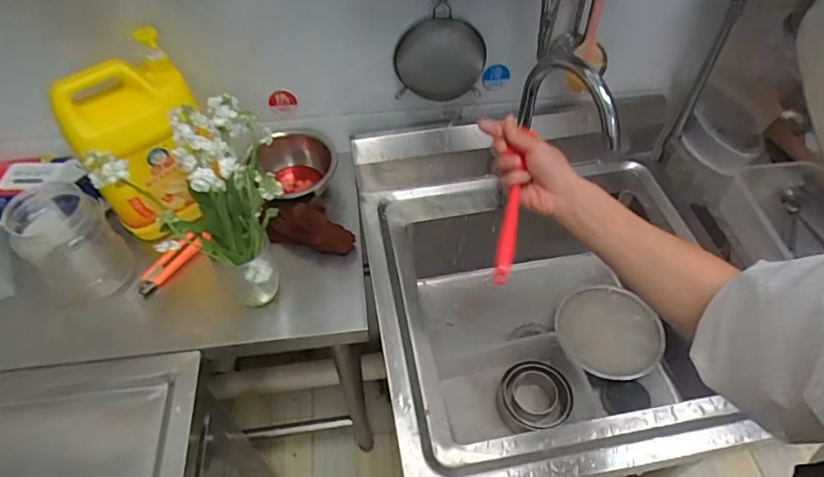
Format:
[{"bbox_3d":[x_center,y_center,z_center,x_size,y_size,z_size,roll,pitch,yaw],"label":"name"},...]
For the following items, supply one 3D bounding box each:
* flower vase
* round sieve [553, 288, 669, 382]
[{"bbox_3d":[-0.290,-0.034,0.762,0.212,0.262,0.161,-15,53,-10],"label":"flower vase"},{"bbox_3d":[0.357,0.164,0.947,0.178,0.054,0.171,-1,52,1],"label":"round sieve"}]

